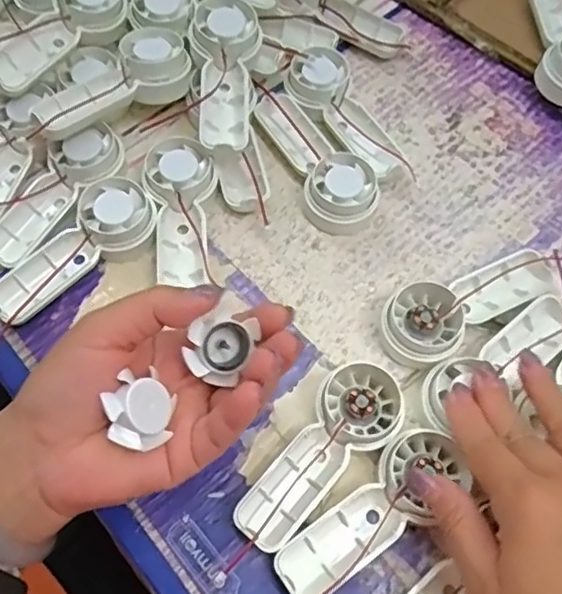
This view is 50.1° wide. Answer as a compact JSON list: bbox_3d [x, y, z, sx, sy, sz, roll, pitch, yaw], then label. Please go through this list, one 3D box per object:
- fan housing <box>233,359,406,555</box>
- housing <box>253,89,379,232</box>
[{"bbox_3d":[0.024,0.084,0.318,0.045,0.022,0.111,33,67,12],"label":"fan housing"},{"bbox_3d":[0.022,-0.094,0.400,0.042,0.024,0.111,-22,68,-13],"label":"housing"}]

